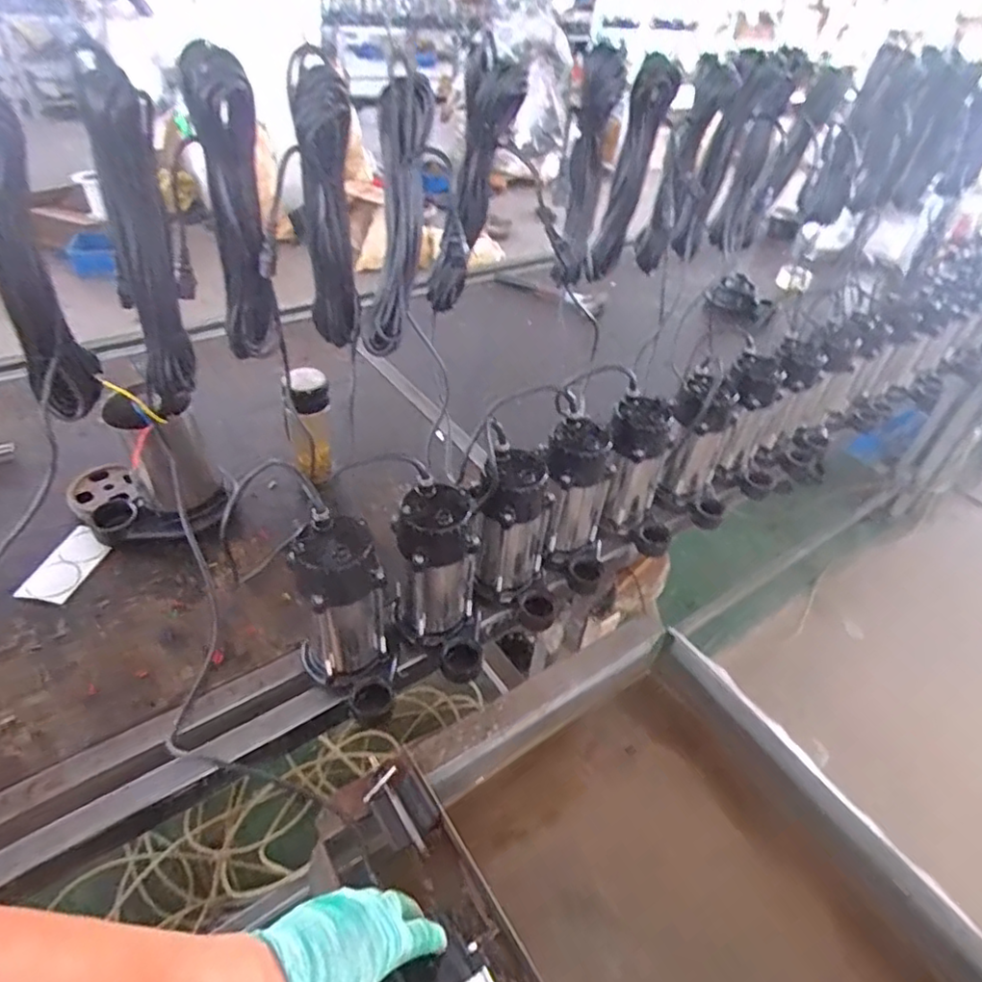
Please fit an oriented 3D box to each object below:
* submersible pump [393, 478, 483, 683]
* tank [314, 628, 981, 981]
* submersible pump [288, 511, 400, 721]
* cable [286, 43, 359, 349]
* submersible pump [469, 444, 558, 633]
[{"bbox_3d":[-0.065,0.125,0.798,0.114,0.230,0.143,-2,42,-8],"label":"submersible pump"},{"bbox_3d":[0.220,0.567,0.658,0.589,0.244,0.744,-20,47,-26],"label":"tank"},{"bbox_3d":[-0.172,0.159,0.741,0.111,0.234,0.146,-8,43,-15],"label":"submersible pump"},{"bbox_3d":[-0.212,-0.347,0.813,0.064,0.370,0.093,-7,43,-14],"label":"cable"},{"bbox_3d":[0.035,0.071,0.863,0.120,0.235,0.125,-1,42,-7],"label":"submersible pump"}]

